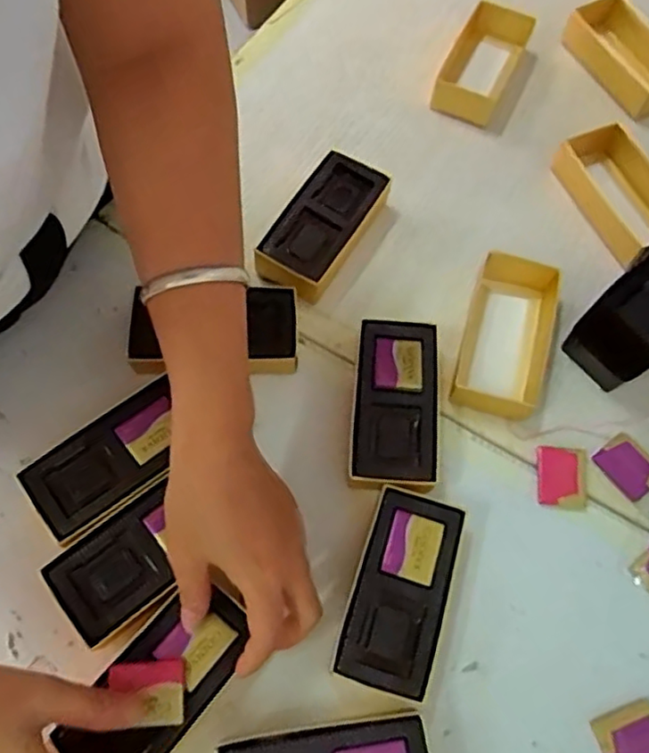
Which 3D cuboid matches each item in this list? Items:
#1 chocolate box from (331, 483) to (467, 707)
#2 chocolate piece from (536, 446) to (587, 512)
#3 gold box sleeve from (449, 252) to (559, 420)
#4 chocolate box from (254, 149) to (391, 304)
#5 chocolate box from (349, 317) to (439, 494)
[{"bbox_3d":[0.045,0.130,0.385,0.054,0.034,0.111,17,67,5],"label":"chocolate box"},{"bbox_3d":[0.161,0.069,0.427,0.034,0.008,0.041,5,66,0],"label":"chocolate piece"},{"bbox_3d":[0.136,-0.031,0.461,0.061,0.027,0.119,16,67,4],"label":"gold box sleeve"},{"bbox_3d":[-0.001,-0.113,0.480,0.061,0.031,0.114,30,69,10],"label":"chocolate box"},{"bbox_3d":[0.047,0.022,0.428,0.056,0.036,0.114,5,66,0],"label":"chocolate box"}]

